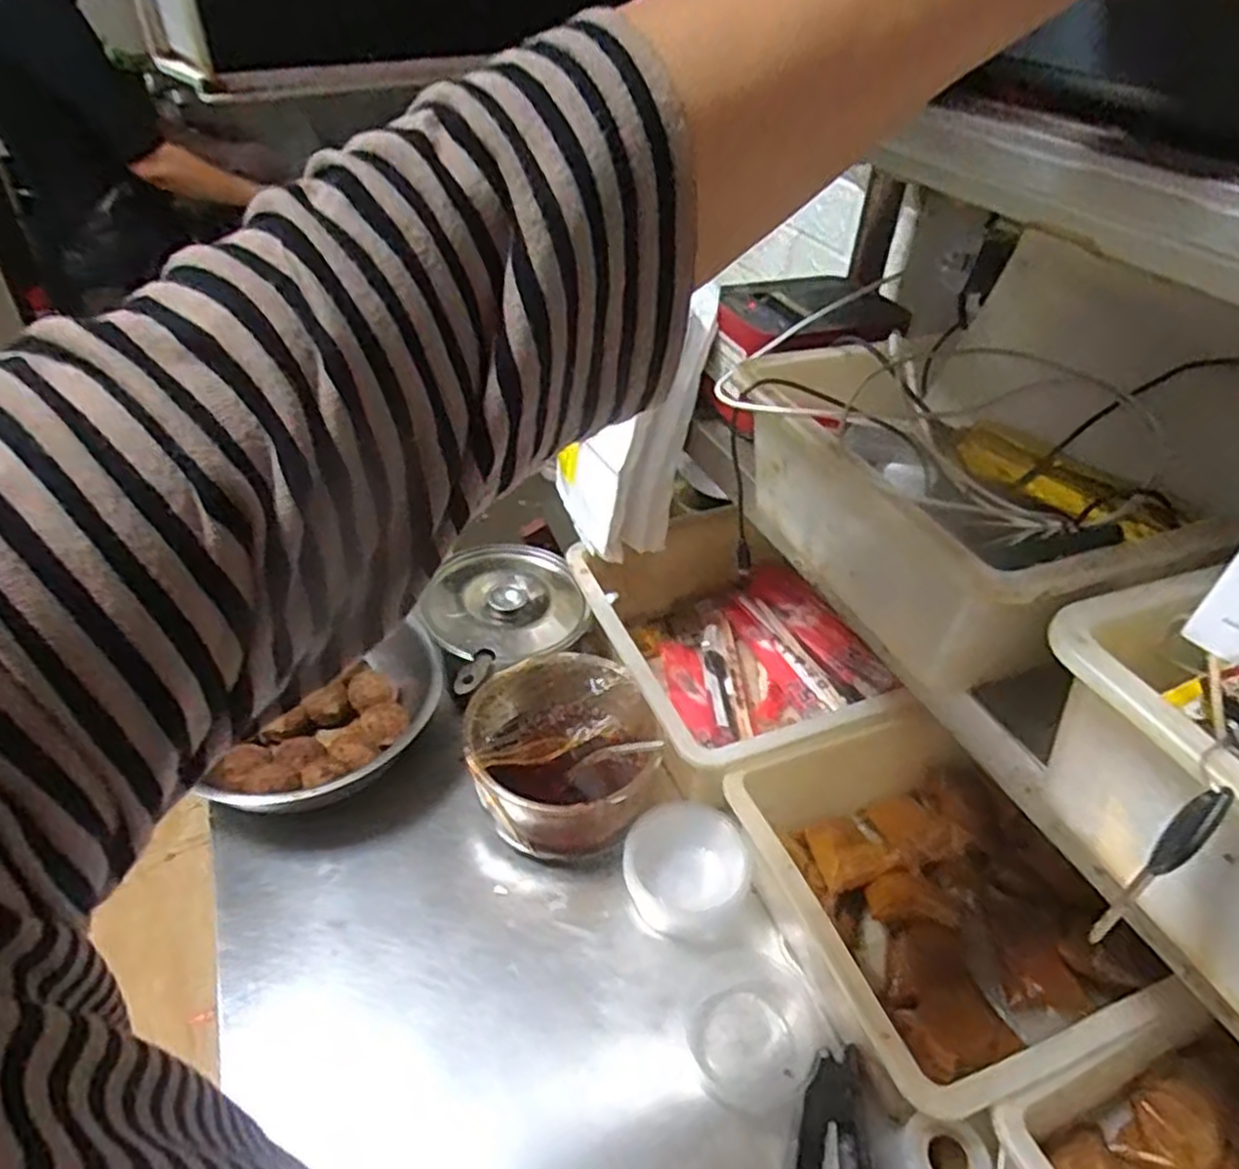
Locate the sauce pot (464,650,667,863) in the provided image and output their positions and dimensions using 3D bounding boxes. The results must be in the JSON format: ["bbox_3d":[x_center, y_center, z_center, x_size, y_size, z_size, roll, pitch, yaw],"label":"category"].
[{"bbox_3d":[-0.051,0.161,0.730,0.166,0.099,0.166,2,40,-2],"label":"sauce pot"}]

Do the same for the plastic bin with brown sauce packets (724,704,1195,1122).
[{"bbox_3d":[0.256,0.250,0.629,0.274,0.101,0.268,-12,42,-19],"label":"plastic bin with brown sauce packets"}]

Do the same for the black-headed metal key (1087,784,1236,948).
[{"bbox_3d":[0.210,0.110,0.307,0.019,0.080,0.012,3,31,-44],"label":"black-headed metal key"}]

